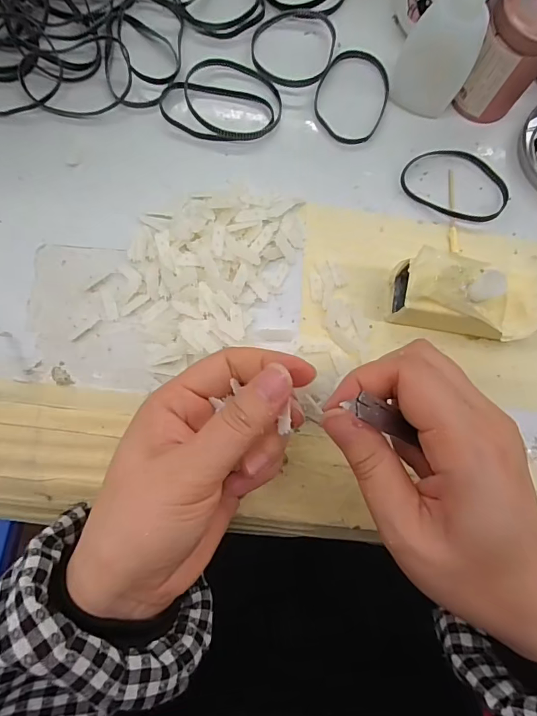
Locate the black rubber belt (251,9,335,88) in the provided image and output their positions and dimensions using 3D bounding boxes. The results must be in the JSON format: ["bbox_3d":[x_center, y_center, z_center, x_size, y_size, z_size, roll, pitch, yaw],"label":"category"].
[{"bbox_3d":[0.017,-0.209,0.288,0.057,0.004,0.057,-1,81,-4],"label":"black rubber belt"}]

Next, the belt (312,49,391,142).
[{"bbox_3d":[0.056,-0.177,0.288,0.049,0.006,0.068,19,81,0],"label":"belt"}]

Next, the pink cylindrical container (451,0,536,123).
[{"bbox_3d":[0.148,-0.186,0.263,0.044,0.067,0.040,-24,83,-7],"label":"pink cylindrical container"}]

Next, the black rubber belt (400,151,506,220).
[{"bbox_3d":[0.125,-0.117,0.281,0.071,0.008,0.048,27,81,1],"label":"black rubber belt"}]

